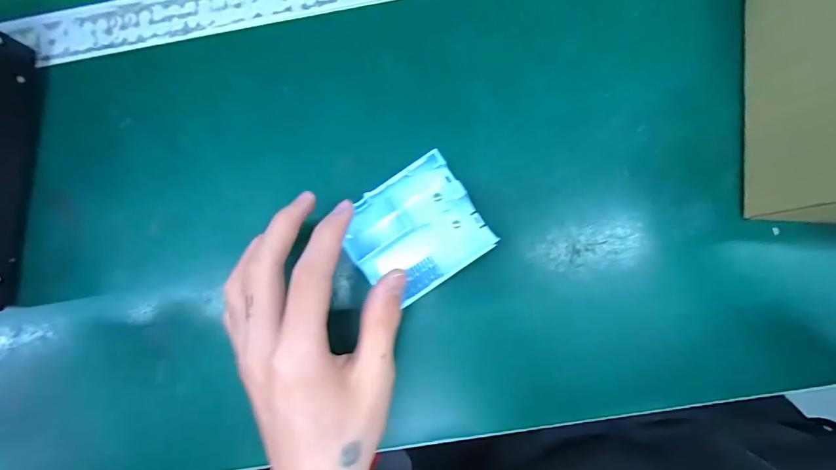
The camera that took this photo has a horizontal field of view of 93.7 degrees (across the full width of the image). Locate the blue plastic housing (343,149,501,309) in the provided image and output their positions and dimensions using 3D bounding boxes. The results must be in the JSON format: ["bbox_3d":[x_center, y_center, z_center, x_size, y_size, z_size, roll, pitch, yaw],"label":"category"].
[{"bbox_3d":[-0.001,-0.003,0.242,0.077,0.020,0.069,-35,90,3],"label":"blue plastic housing"}]

